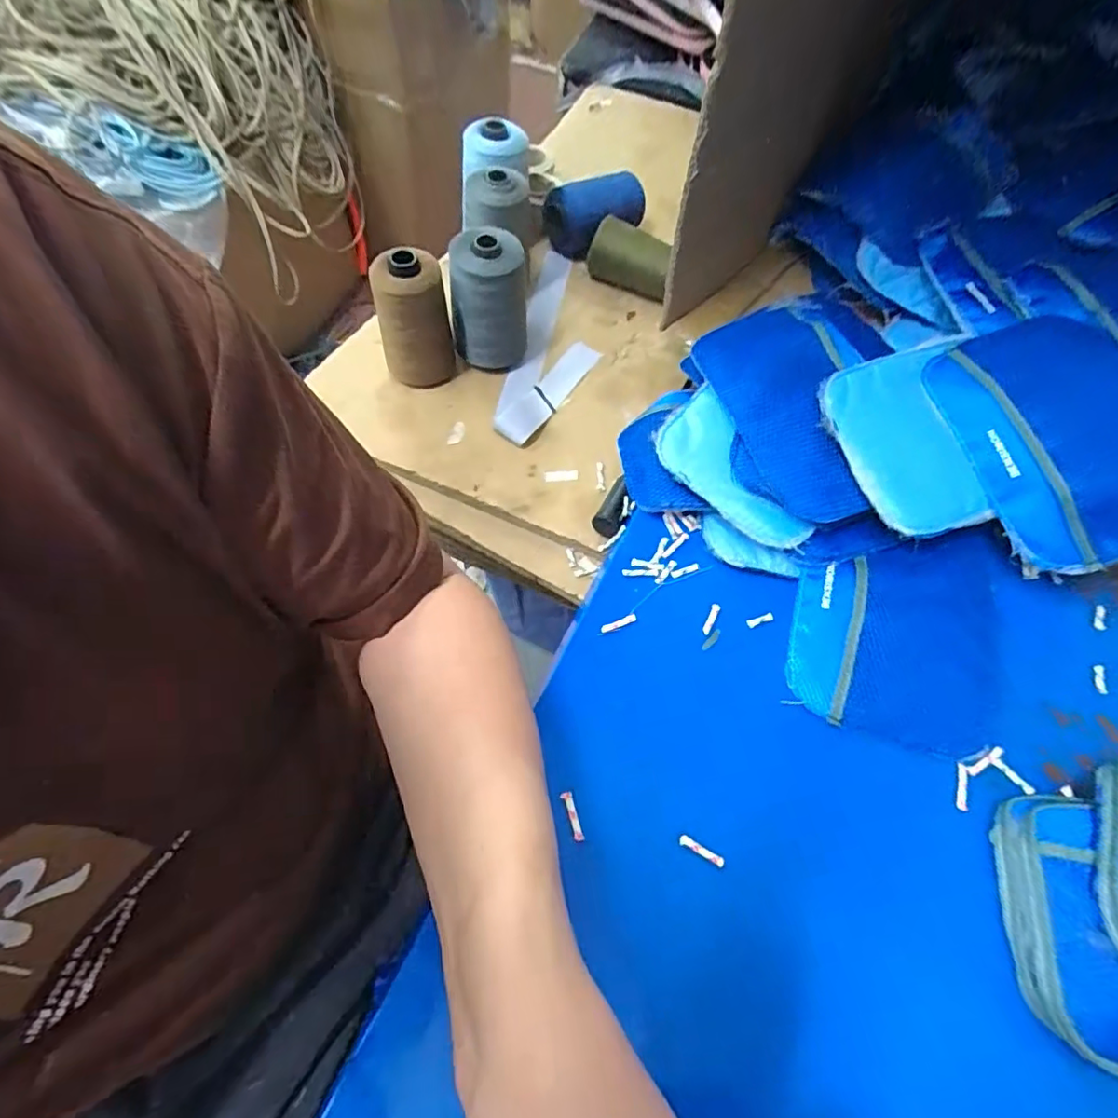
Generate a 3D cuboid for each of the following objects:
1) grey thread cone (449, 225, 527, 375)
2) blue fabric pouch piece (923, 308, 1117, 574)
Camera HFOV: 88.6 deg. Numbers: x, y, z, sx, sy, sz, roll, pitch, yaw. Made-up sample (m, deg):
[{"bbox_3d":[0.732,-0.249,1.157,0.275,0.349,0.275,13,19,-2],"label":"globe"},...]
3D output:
[{"bbox_3d":[-0.065,-0.235,0.530,0.065,0.116,0.065,-1,64,-3],"label":"grey thread cone"},{"bbox_3d":[0.395,-0.097,0.435,0.158,0.022,0.193,-23,76,0],"label":"blue fabric pouch piece"}]

